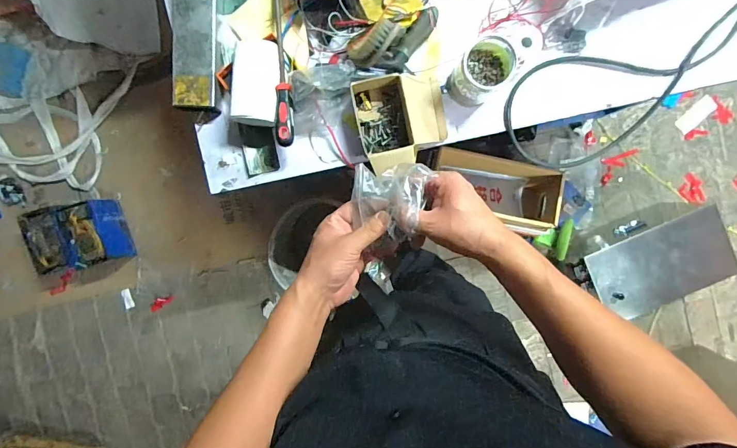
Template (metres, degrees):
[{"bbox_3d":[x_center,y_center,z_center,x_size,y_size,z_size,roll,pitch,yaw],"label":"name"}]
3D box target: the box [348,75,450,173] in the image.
[{"bbox_3d":[0.062,-0.184,0.660,0.156,0.056,0.152,-14,94,1],"label":"box"}]

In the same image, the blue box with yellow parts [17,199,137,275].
[{"bbox_3d":[-1.047,0.042,1.359,0.265,0.185,0.225,-12,94,1],"label":"blue box with yellow parts"}]

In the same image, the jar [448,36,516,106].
[{"bbox_3d":[0.194,-0.260,0.633,0.083,0.119,0.091,0,94,0],"label":"jar"}]

